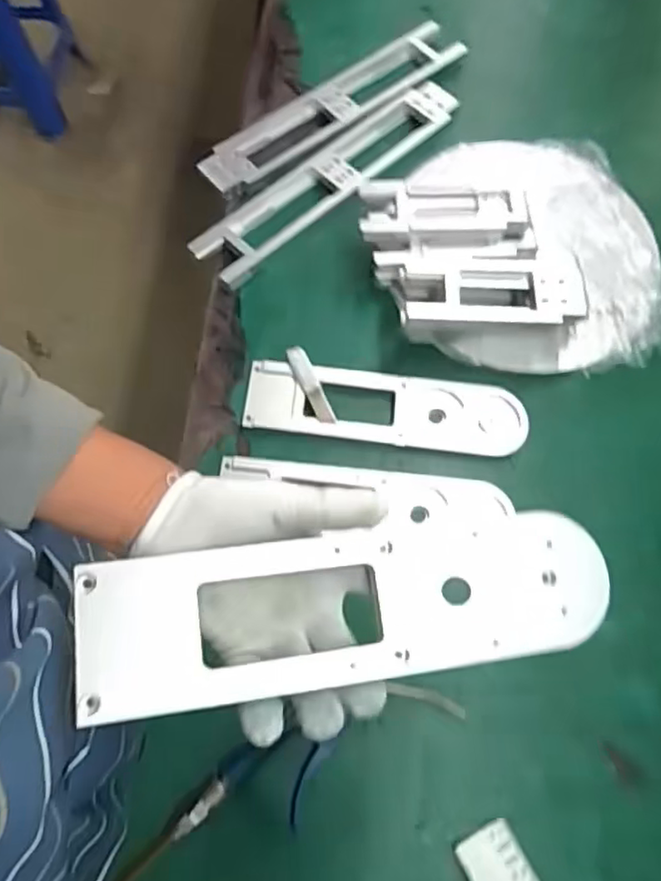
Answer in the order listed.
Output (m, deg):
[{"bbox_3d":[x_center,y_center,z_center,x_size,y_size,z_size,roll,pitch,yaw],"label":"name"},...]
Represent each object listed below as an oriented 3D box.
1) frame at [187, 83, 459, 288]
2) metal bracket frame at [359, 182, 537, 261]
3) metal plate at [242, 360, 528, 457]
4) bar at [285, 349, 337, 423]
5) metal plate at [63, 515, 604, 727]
[{"bbox_3d":[-0.001,-0.337,0.802,0.395,0.042,0.080,-39,74,-16],"label":"frame"},{"bbox_3d":[0.135,-0.251,0.734,0.197,0.059,0.100,1,68,-2],"label":"metal bracket frame"},{"bbox_3d":[0.059,-0.036,0.695,0.306,0.017,0.082,7,68,1],"label":"metal plate"},{"bbox_3d":[-0.022,-0.061,0.698,0.021,0.004,0.098,-24,81,-4],"label":"bar"},{"bbox_3d":[0.015,0.093,0.352,0.300,0.012,0.079,-5,68,-11],"label":"metal plate"}]

